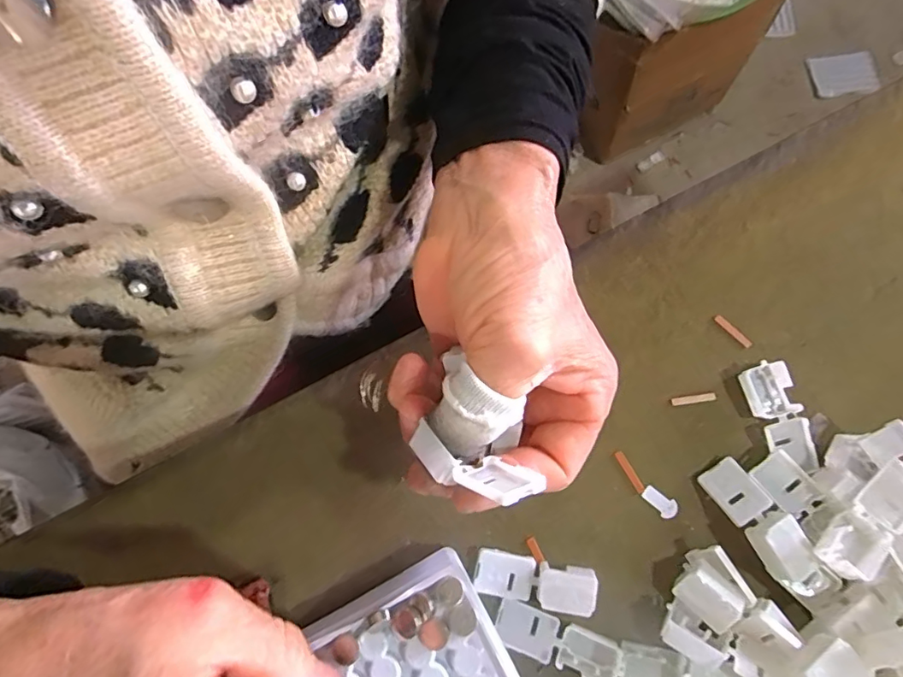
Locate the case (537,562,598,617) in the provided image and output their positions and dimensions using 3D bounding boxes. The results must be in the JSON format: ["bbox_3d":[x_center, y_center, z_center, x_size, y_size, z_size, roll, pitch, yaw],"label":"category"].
[{"bbox_3d":[0.052,0.113,0.235,0.024,0.012,0.019,8,76,3],"label":"case"}]

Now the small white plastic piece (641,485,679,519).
[{"bbox_3d":[0.100,0.079,0.249,0.018,0.004,0.009,33,79,8],"label":"small white plastic piece"}]

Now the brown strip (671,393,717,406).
[{"bbox_3d":[0.121,0.030,0.260,0.022,0.004,0.004,-9,76,-1],"label":"brown strip"}]

